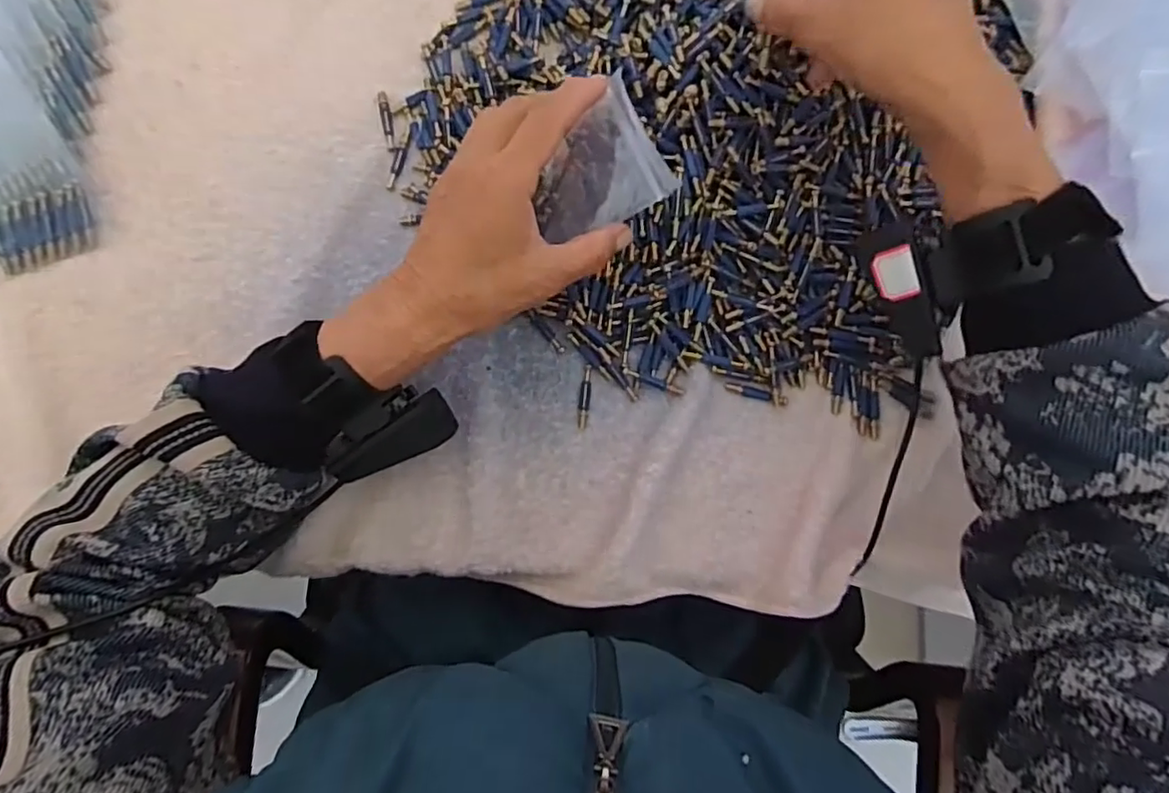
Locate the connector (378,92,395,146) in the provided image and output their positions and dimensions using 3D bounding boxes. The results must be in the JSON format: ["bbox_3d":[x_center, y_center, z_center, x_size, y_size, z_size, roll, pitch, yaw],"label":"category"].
[{"bbox_3d":[-0.127,-0.179,0.390,0.007,0.004,0.034,-11,87,-1],"label":"connector"}]

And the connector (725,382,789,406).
[{"bbox_3d":[0.109,-0.002,0.383,0.041,0.006,0.007,15,87,0],"label":"connector"}]

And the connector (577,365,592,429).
[{"bbox_3d":[0.000,0.000,0.383,0.007,0.004,0.040,5,87,0],"label":"connector"}]

